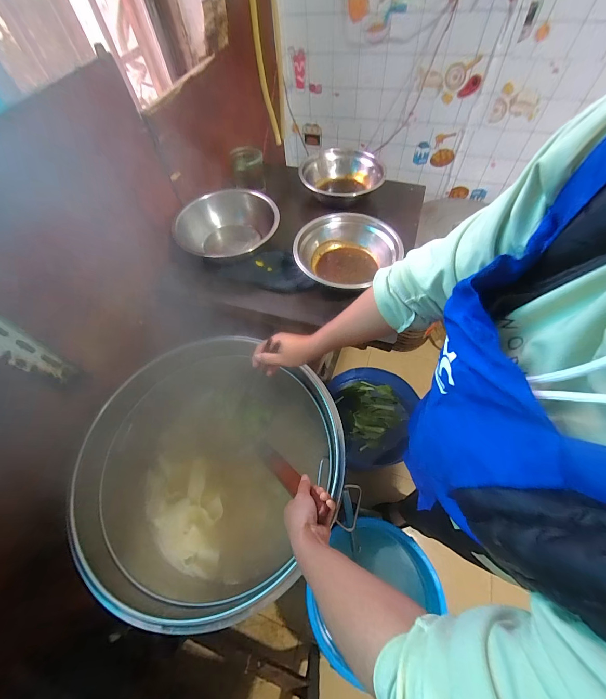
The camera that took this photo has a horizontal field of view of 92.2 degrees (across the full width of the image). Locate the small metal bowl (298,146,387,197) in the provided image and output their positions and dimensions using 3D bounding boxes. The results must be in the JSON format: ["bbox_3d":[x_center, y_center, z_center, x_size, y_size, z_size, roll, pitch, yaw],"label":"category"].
[{"bbox_3d":[0.114,-0.484,0.860,0.220,0.103,0.214,-1,59,2],"label":"small metal bowl"}]

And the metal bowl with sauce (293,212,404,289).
[{"bbox_3d":[0.101,-0.230,0.703,0.223,0.077,0.221,-1,59,2],"label":"metal bowl with sauce"}]

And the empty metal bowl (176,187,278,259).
[{"bbox_3d":[-0.189,-0.309,0.751,0.247,0.084,0.219,-27,61,-12],"label":"empty metal bowl"}]

